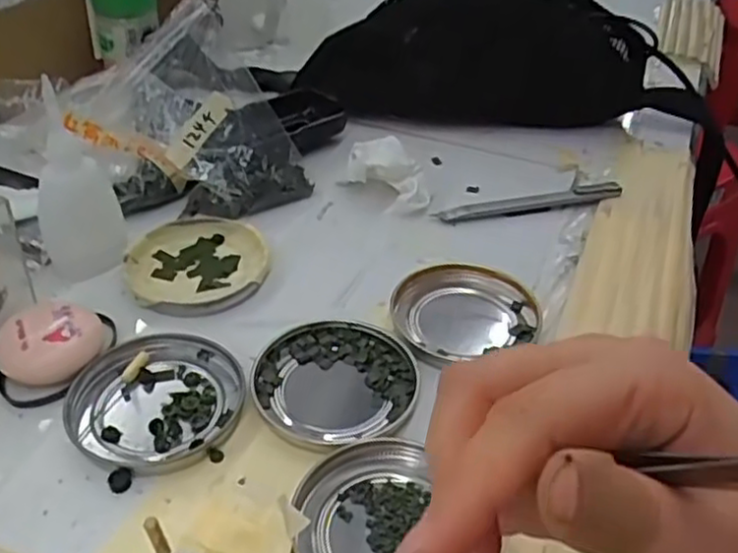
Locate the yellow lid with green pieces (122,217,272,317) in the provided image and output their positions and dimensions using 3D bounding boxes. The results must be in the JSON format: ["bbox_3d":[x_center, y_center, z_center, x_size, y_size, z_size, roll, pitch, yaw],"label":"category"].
[{"bbox_3d":[-0.099,-0.009,0.418,0.080,0.010,0.081,1,39,-2],"label":"yellow lid with green pieces"}]

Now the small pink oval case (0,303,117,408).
[{"bbox_3d":[-0.152,0.035,0.350,0.054,0.023,0.046,-14,42,-19],"label":"small pink oval case"}]

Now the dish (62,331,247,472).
[{"bbox_3d":[-0.100,0.057,0.339,0.074,0.008,0.078,1,39,-1],"label":"dish"}]

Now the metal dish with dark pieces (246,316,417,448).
[{"bbox_3d":[-0.016,0.050,0.352,0.078,0.007,0.071,1,39,-1],"label":"metal dish with dark pieces"}]

